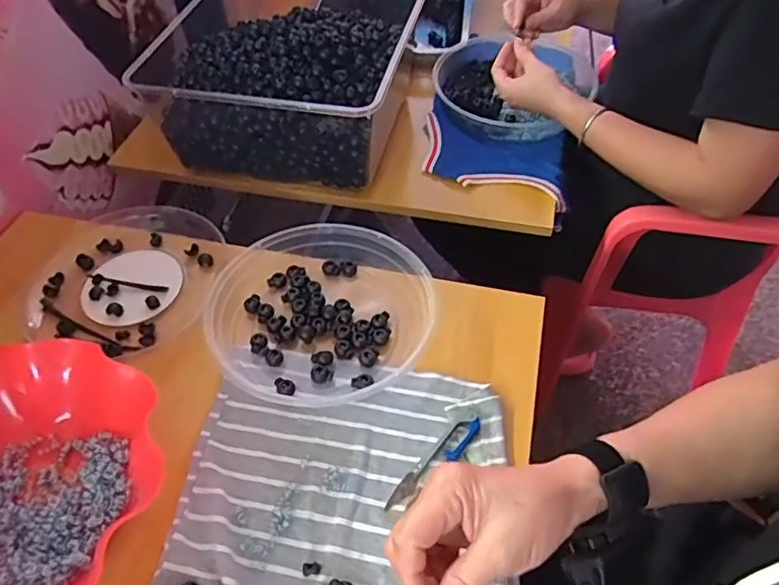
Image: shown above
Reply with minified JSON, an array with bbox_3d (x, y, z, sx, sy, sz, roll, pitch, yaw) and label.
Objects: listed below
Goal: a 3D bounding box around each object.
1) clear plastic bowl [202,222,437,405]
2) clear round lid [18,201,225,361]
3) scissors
[{"bbox_3d":[-0.062,0.013,0.545,0.188,0.040,0.183,-1,50,1],"label":"clear plastic bowl"},{"bbox_3d":[-0.273,-0.018,0.598,0.183,0.021,0.181,-1,50,1],"label":"clear round lid"},{"bbox_3d":[0.037,0.134,0.459,0.021,0.010,0.098,36,59,27],"label":"scissors"}]

